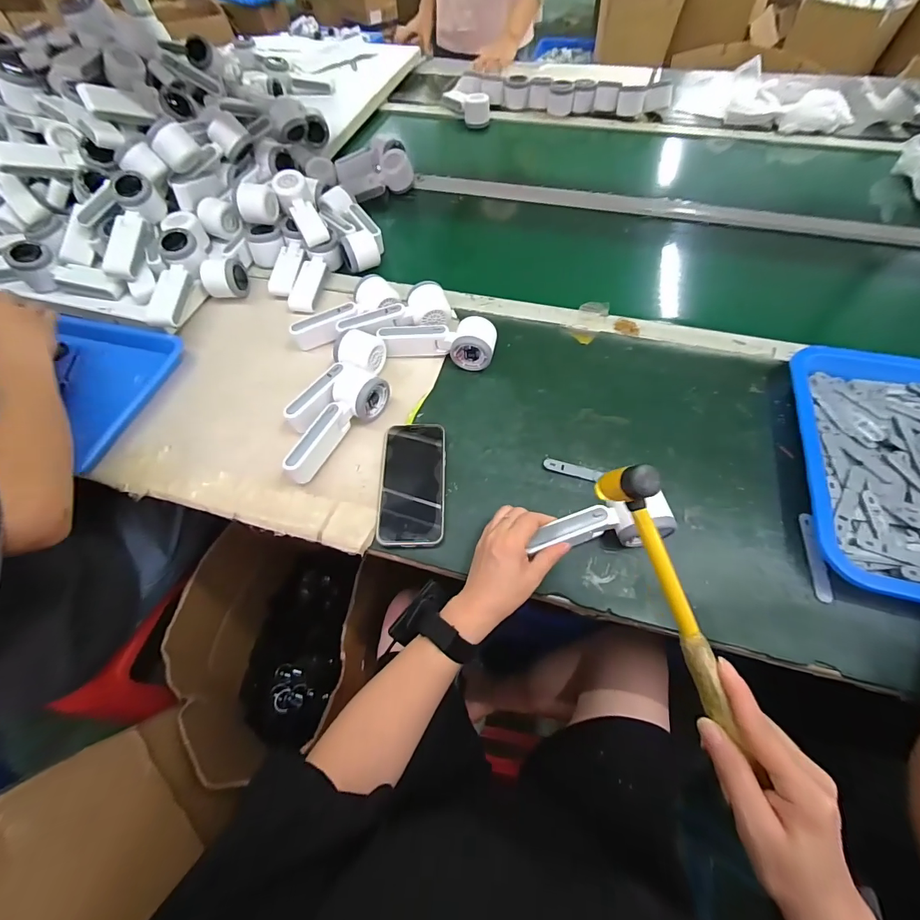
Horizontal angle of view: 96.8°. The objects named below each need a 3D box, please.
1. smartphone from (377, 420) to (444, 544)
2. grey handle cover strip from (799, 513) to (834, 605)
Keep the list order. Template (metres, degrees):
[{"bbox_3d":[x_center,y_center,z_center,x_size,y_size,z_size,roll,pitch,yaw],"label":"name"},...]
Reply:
[{"bbox_3d":[-0.058,0.024,0.500,0.078,0.009,0.166,-2,60,3],"label":"smartphone"},{"bbox_3d":[0.377,0.101,0.430,0.015,0.007,0.091,8,60,7],"label":"grey handle cover strip"}]

